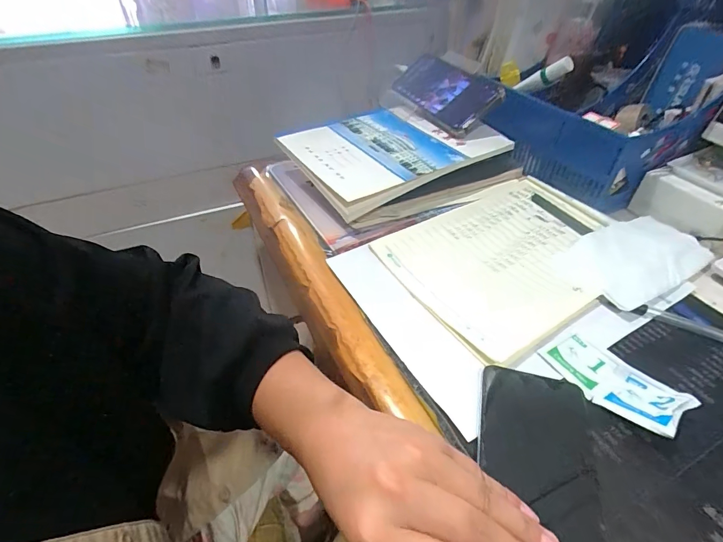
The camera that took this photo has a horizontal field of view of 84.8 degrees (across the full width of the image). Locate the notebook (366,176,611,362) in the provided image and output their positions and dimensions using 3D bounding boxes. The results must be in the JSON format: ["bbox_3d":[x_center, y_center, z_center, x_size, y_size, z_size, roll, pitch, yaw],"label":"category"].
[{"bbox_3d":[0.151,-0.018,0.408,0.241,0.018,0.173,-27,51,-25],"label":"notebook"}]

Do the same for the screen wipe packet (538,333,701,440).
[{"bbox_3d":[0.190,0.079,0.299,0.051,0.019,0.091,-26,49,-25],"label":"screen wipe packet"}]

